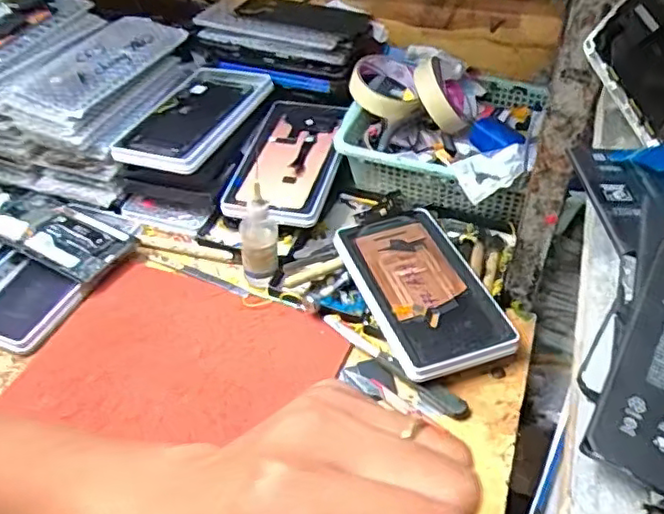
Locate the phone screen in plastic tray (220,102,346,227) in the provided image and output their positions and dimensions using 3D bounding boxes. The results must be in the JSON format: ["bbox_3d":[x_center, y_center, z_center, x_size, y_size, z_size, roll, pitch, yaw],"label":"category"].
[{"bbox_3d":[-0.044,-0.103,0.687,0.098,0.023,0.175,12,55,12],"label":"phone screen in plastic tray"}]

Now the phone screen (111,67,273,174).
[{"bbox_3d":[-0.150,-0.151,0.693,0.096,0.023,0.188,17,49,22],"label":"phone screen"}]

